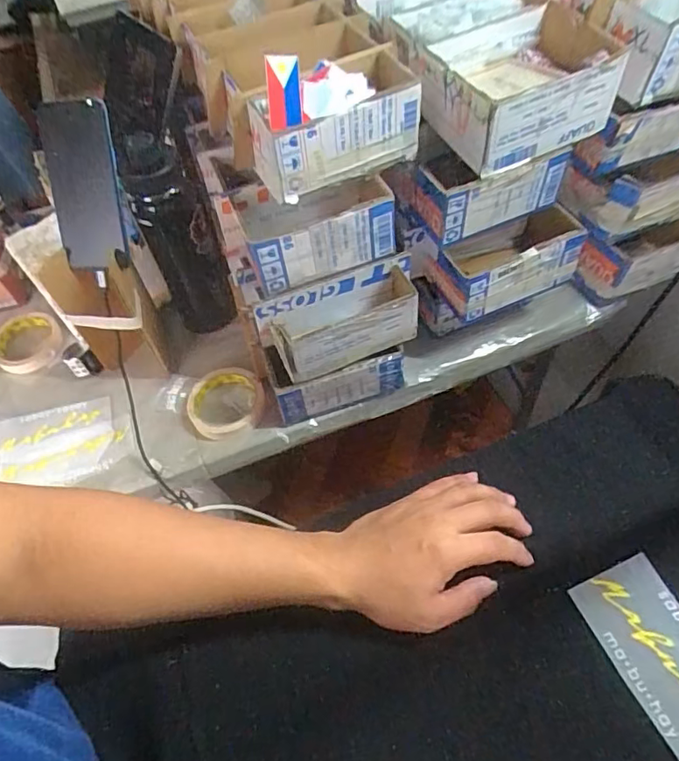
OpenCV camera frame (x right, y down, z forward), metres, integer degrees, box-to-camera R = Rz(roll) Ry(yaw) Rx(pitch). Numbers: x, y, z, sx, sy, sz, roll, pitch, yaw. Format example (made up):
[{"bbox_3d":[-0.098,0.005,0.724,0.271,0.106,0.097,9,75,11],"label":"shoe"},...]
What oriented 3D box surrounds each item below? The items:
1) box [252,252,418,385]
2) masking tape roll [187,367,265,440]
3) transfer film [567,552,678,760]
[{"bbox_3d":[0.007,-0.068,0.605,0.181,0.080,0.072,-21,56,-9],"label":"box"},{"bbox_3d":[-0.140,0.028,0.681,0.095,0.025,0.089,-2,56,4],"label":"masking tape roll"},{"bbox_3d":[0.233,0.199,0.388,0.067,0.006,0.135,-24,58,-6],"label":"transfer film"}]

